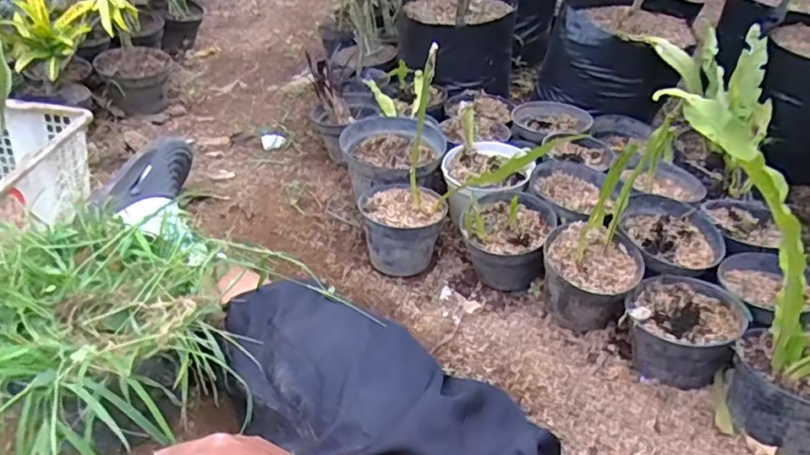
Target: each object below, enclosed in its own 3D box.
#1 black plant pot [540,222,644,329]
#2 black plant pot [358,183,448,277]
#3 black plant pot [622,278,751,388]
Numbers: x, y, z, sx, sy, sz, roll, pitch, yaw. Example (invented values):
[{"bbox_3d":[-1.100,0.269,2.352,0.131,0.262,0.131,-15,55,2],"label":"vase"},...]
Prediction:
[{"bbox_3d":[0.243,0.071,0.778,0.120,0.089,0.120,2,38,-1],"label":"black plant pot"},{"bbox_3d":[-0.006,-0.003,0.889,0.123,0.086,0.125,2,38,-1],"label":"black plant pot"},{"bbox_3d":[0.342,0.123,0.724,0.124,0.078,0.134,2,38,-1],"label":"black plant pot"}]

